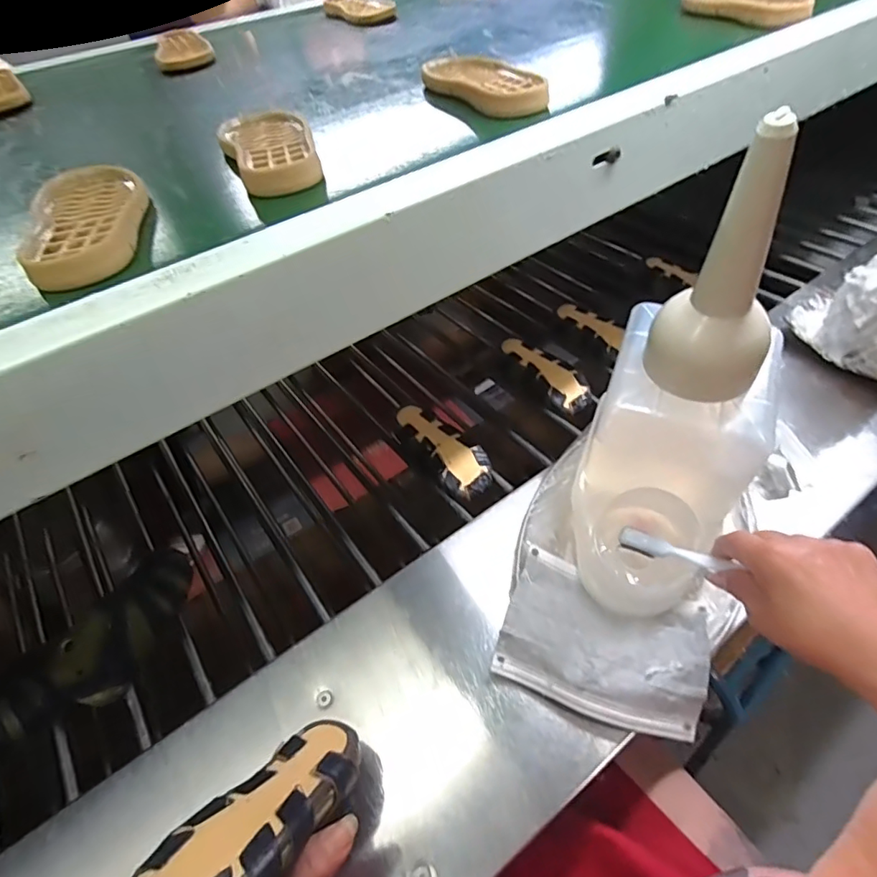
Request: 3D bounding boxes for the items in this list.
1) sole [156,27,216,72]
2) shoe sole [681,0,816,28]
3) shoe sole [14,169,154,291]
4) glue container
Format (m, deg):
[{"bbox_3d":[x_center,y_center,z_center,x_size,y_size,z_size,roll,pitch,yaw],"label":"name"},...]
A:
[{"bbox_3d":[-0.353,-0.539,0.707,0.072,0.017,0.160,-19,51,-11],"label":"sole"},{"bbox_3d":[0.345,-0.497,0.585,0.065,0.019,0.158,-19,51,-12],"label":"shoe sole"},{"bbox_3d":[-0.243,-0.153,0.358,0.071,0.025,0.165,-18,51,-11],"label":"shoe sole"},{"bbox_3d":[0.206,0.026,0.474,0.132,0.177,0.211,19,54,19],"label":"glue container"}]

